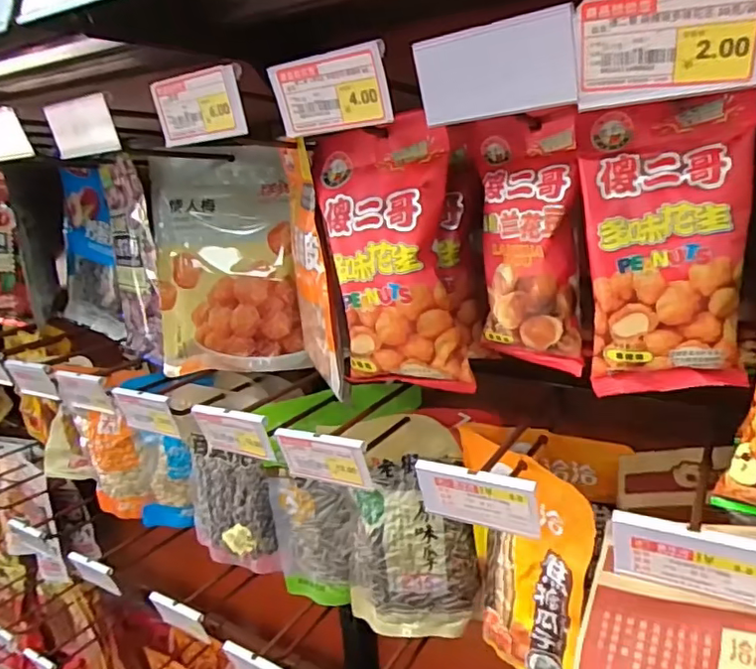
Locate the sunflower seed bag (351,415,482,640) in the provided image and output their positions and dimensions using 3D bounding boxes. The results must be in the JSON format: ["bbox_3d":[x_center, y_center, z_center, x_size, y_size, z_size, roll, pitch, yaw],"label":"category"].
[{"bbox_3d":[0.033,0.196,0.592,0.129,0.233,0.044,0,19,14],"label":"sunflower seed bag"}]

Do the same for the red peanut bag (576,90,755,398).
[{"bbox_3d":[0.158,-0.044,0.326,0.085,0.157,0.017,4,21,24],"label":"red peanut bag"}]

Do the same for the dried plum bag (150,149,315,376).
[{"bbox_3d":[-0.159,-0.071,0.609,0.146,0.217,0.045,-9,19,-11],"label":"dried plum bag"}]

